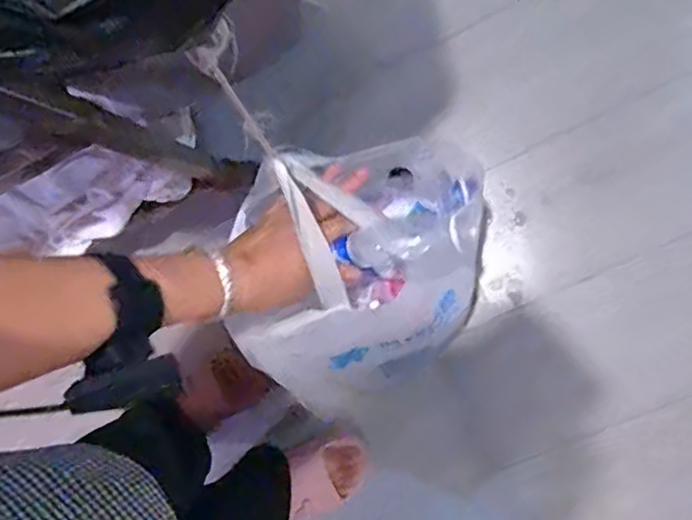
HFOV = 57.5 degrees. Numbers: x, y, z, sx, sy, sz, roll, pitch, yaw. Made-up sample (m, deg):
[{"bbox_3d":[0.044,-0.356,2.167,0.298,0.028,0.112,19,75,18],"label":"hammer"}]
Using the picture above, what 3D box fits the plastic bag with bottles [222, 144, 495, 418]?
[{"bbox_3d":[0.018,0.022,0.652,0.258,0.380,0.187,-38,82,-8],"label":"plastic bag with bottles"}]

